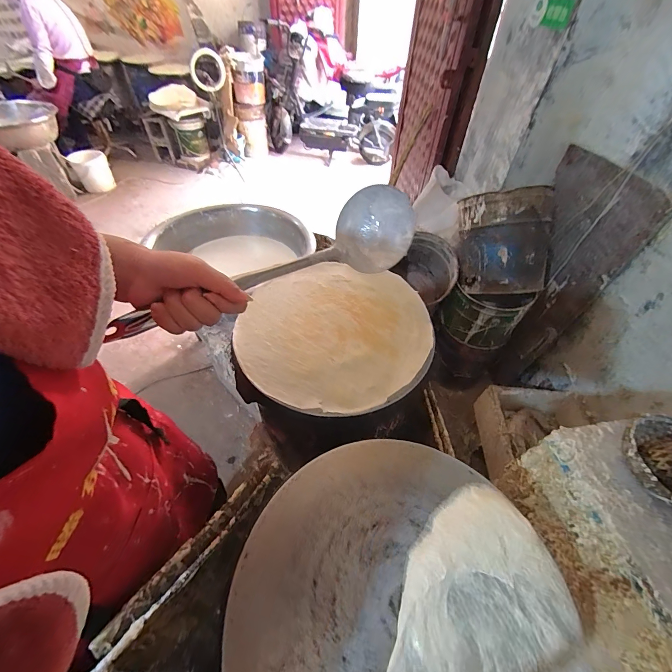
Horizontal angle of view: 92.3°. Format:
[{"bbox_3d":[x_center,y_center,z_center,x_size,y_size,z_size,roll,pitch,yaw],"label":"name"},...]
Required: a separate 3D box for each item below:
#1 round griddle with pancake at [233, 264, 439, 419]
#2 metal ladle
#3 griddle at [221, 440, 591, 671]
[{"bbox_3d":[-0.005,-0.015,0.620,0.359,0.031,0.348,1,49,-1],"label":"round griddle with pancake"},{"bbox_3d":[-0.069,-0.067,0.340,0.322,0.071,0.080,-25,54,-12],"label":"metal ladle"},{"bbox_3d":[0.074,0.290,0.356,0.361,0.028,0.348,1,49,-1],"label":"griddle"}]

